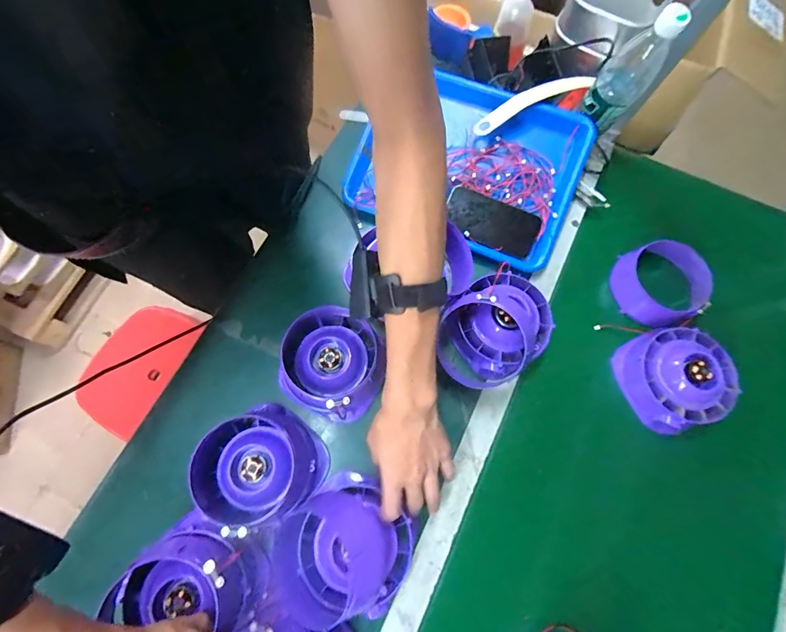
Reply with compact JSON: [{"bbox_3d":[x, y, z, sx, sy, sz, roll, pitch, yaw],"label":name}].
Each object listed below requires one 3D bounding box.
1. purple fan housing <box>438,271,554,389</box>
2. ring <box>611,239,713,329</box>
[{"bbox_3d":[0.140,0.017,0.539,0.157,0.074,0.128,-36,77,-12],"label":"purple fan housing"},{"bbox_3d":[0.409,-0.051,0.598,0.117,0.057,0.128,1,73,-2],"label":"ring"}]

